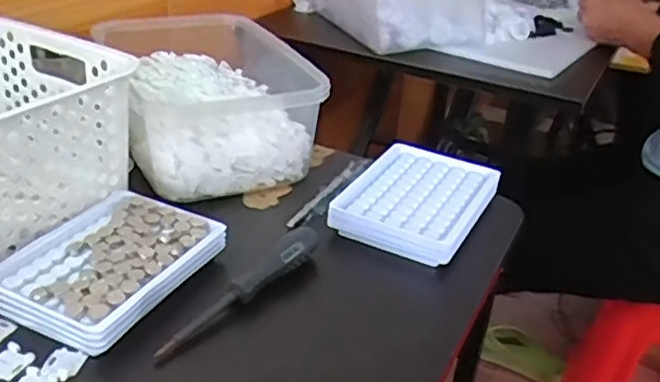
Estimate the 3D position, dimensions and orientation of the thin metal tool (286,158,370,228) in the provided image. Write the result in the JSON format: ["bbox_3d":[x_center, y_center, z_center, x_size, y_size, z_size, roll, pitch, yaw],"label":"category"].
[{"bbox_3d":[0.002,0.000,0.561,0.013,0.010,0.130,18,33,23],"label":"thin metal tool"}]

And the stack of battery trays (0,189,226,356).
[{"bbox_3d":[-0.148,0.049,0.442,0.105,0.027,0.130,16,32,19],"label":"stack of battery trays"}]

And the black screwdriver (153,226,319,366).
[{"bbox_3d":[-0.057,0.066,0.434,0.020,0.027,0.144,22,34,28],"label":"black screwdriver"}]

